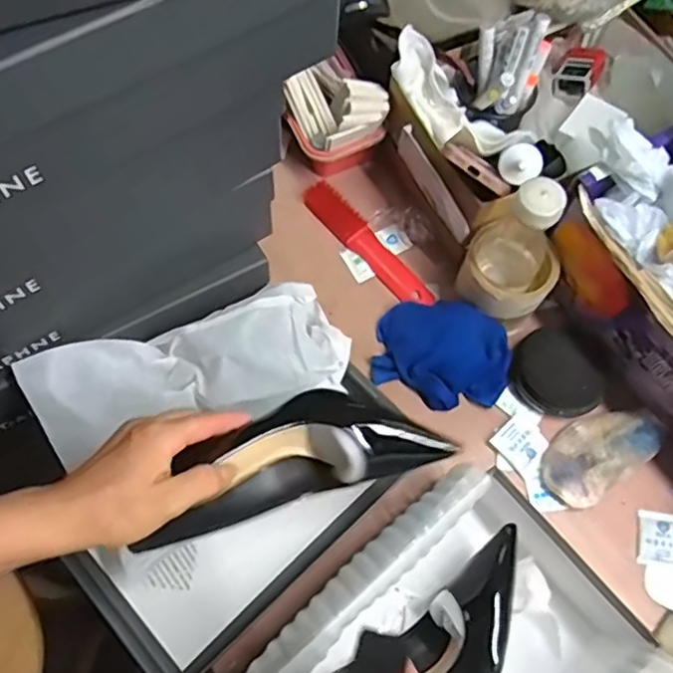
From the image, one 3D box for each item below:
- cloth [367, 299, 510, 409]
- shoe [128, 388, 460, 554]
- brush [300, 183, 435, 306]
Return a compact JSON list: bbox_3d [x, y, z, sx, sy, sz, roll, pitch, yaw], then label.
[{"bbox_3d":[0.108,0.015,0.642,0.136,0.041,0.105,24,69,8],"label":"cloth"},{"bbox_3d":[-0.031,0.088,0.480,0.219,0.077,0.074,-17,69,-11],"label":"shoe"},{"bbox_3d":[0.035,-0.102,0.706,0.034,0.018,0.187,-39,73,-16],"label":"brush"}]

